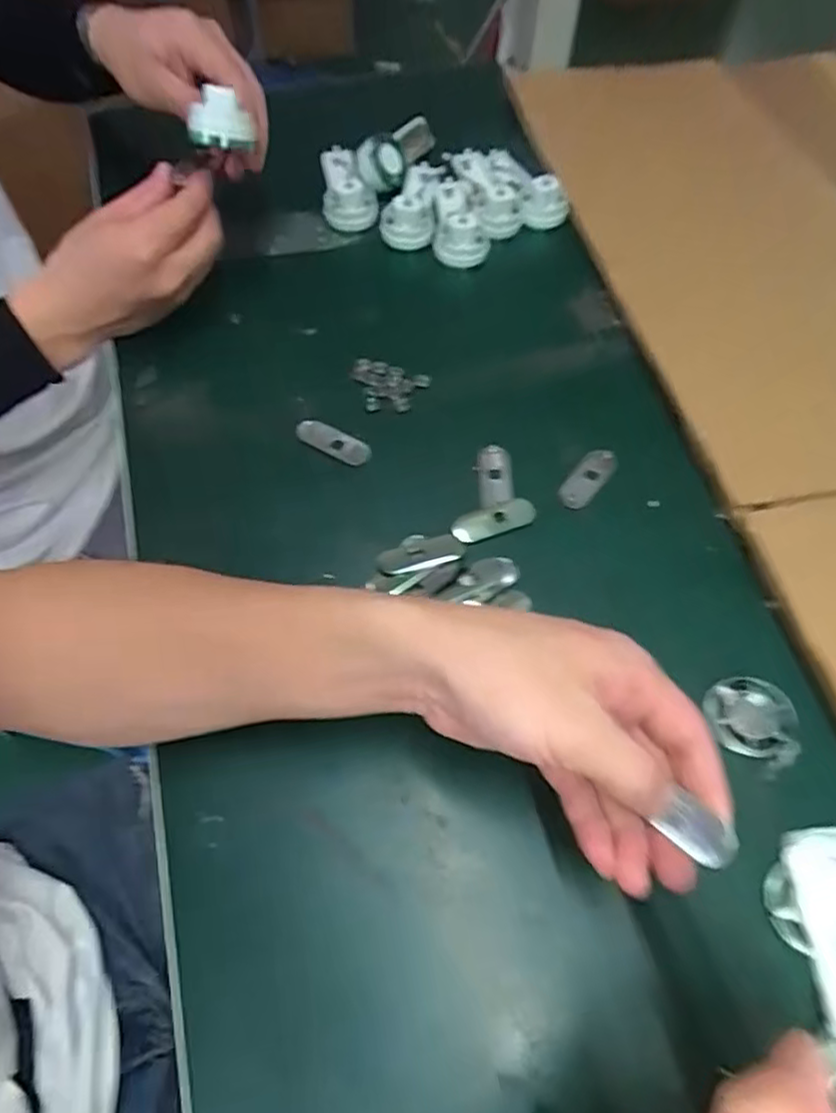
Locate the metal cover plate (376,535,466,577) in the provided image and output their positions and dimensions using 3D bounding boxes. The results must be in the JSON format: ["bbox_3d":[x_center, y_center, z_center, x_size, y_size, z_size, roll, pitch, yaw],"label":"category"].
[{"bbox_3d":[0.002,-0.001,0.379,0.050,0.010,0.018,-11,61,-5],"label":"metal cover plate"}]

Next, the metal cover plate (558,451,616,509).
[{"bbox_3d":[0.107,-0.049,0.413,0.019,0.004,0.050,34,66,18],"label":"metal cover plate"}]

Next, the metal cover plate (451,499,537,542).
[{"bbox_3d":[0.045,-0.022,0.394,0.053,0.005,0.019,-15,61,-8],"label":"metal cover plate"}]

